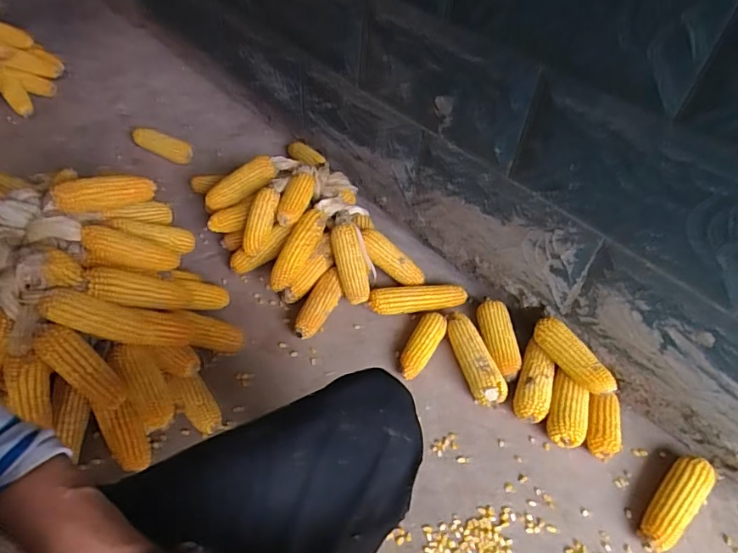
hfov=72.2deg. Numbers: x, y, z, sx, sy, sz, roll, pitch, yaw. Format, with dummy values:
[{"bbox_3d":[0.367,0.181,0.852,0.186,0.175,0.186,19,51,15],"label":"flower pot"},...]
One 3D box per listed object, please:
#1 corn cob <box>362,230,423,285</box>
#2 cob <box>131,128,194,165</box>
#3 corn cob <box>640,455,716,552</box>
[{"bbox_3d":[0.048,-0.037,1.087,0.158,0.046,0.047,41,56,-4],"label":"corn cob"},{"bbox_3d":[-0.556,-0.357,1.373,0.194,0.054,0.058,24,50,17],"label":"cob"},{"bbox_3d":[0.494,0.366,0.818,0.171,0.058,0.059,-36,59,-28],"label":"corn cob"}]

